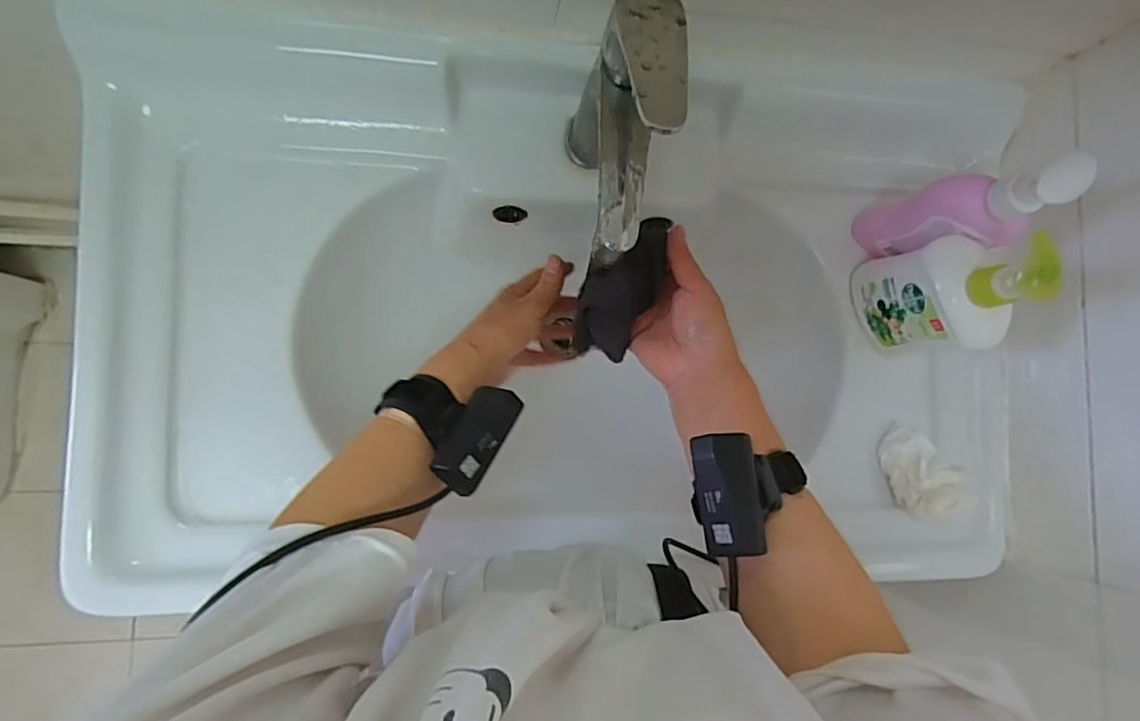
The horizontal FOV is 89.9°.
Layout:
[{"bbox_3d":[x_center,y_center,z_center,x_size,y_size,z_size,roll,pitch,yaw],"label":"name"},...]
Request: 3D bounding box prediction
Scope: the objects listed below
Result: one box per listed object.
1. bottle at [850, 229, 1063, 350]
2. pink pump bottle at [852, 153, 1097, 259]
[{"bbox_3d":[0.306,-0.053,0.464,0.046,0.176,0.091,-11,89,-8],"label":"bottle"},{"bbox_3d":[0.314,-0.118,0.460,0.053,0.189,0.054,1,87,-8],"label":"pink pump bottle"}]

